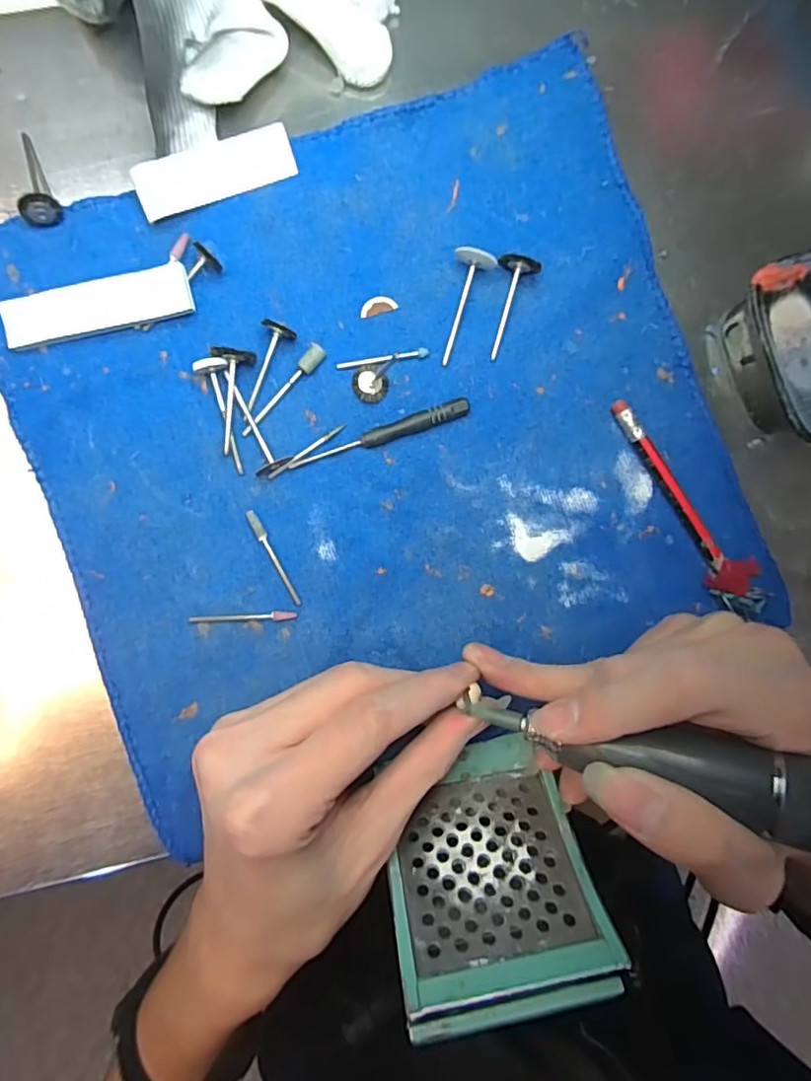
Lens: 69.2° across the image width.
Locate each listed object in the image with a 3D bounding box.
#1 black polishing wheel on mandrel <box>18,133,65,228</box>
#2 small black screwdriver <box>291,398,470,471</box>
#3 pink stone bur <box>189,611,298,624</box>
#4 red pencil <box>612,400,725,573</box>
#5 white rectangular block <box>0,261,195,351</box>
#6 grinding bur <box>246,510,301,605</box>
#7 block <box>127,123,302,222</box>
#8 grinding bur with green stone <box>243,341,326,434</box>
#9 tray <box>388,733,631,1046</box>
[{"bbox_3d":[-0.155,-0.151,0.247,0.014,0.013,0.045,-16,70,-4],"label":"black polishing wheel on mandrel"},{"bbox_3d":[-0.010,-0.045,0.252,0.079,0.007,0.007,-19,90,-4],"label":"small black screwdriver"},{"bbox_3d":[-0.069,0.033,0.249,0.045,0.004,0.004,-2,89,-4],"label":"pink stone bur"},{"bbox_3d":[0.118,-0.025,0.262,0.008,0.008,0.087,-33,91,-4],"label":"red pencil"},{"bbox_3d":[-0.128,-0.099,0.244,0.076,0.008,0.024,-13,89,-4],"label":"white rectangular block"},{"bbox_3d":[-0.056,0.008,0.250,0.004,0.004,0.044,-27,91,-4],"label":"grinding bur"},{"bbox_3d":[-0.080,-0.155,0.248,0.067,0.006,0.021,-22,109,-7],"label":"block"},{"bbox_3d":[-0.051,-0.063,0.249,0.007,0.006,0.049,38,87,-2],"label":"grinding bur with green stone"},{"bbox_3d":[0.032,0.127,0.228,0.073,0.090,0.022,-9,131,-3],"label":"tray"}]

